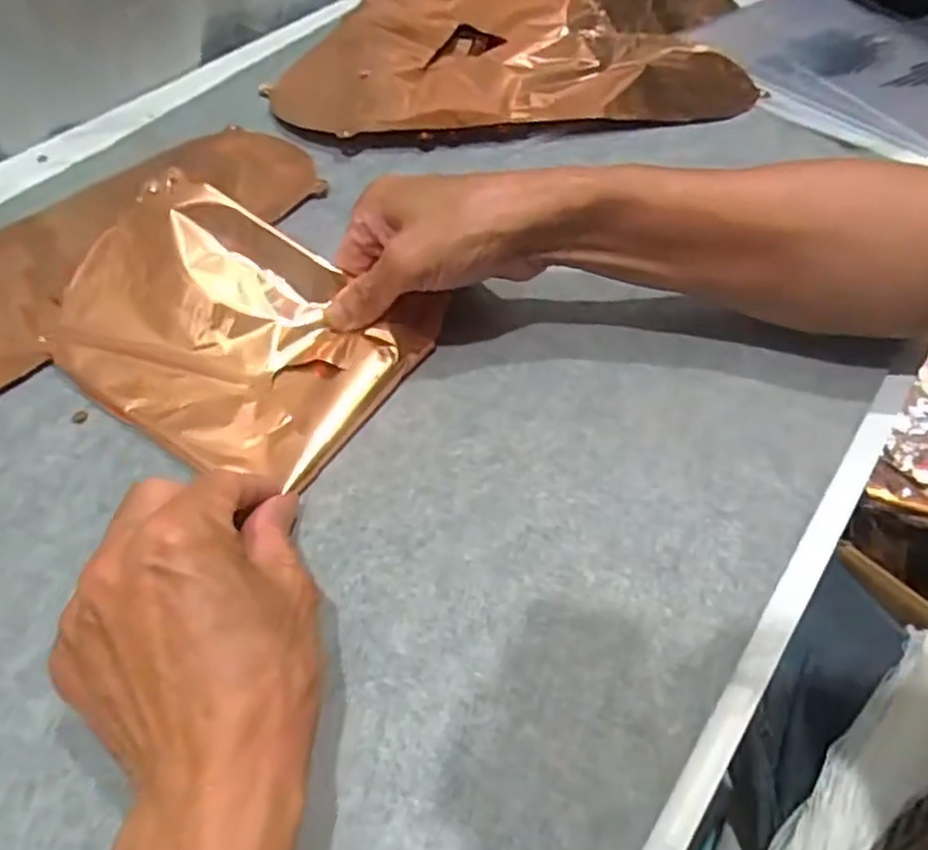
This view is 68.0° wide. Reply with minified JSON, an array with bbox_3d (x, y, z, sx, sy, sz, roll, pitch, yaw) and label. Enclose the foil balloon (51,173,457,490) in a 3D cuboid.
[{"bbox_3d":[-0.125,-0.049,0.365,0.187,0.026,0.133,23,70,6],"label":"foil balloon"}]

